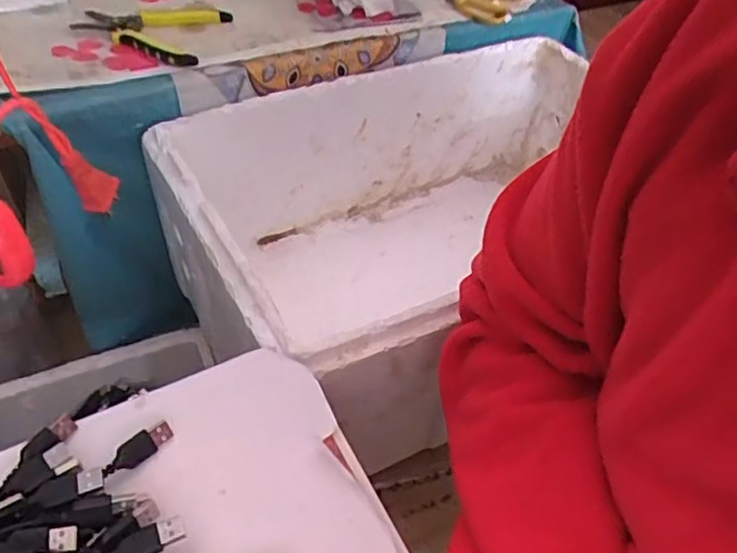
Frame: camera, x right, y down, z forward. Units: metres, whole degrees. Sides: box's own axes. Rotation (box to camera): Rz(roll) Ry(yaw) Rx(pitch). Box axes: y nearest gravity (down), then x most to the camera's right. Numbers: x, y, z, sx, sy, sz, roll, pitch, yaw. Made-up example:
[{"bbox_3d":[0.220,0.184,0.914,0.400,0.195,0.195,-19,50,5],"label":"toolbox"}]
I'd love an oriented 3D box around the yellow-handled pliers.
[{"bbox_3d":[-0.238,-0.278,0.714,0.151,0.017,0.130,13,47,8],"label":"yellow-handled pliers"}]

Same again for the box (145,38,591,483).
[{"bbox_3d":[0.071,-0.049,0.705,0.510,0.220,0.328,-22,51,-24],"label":"box"}]

